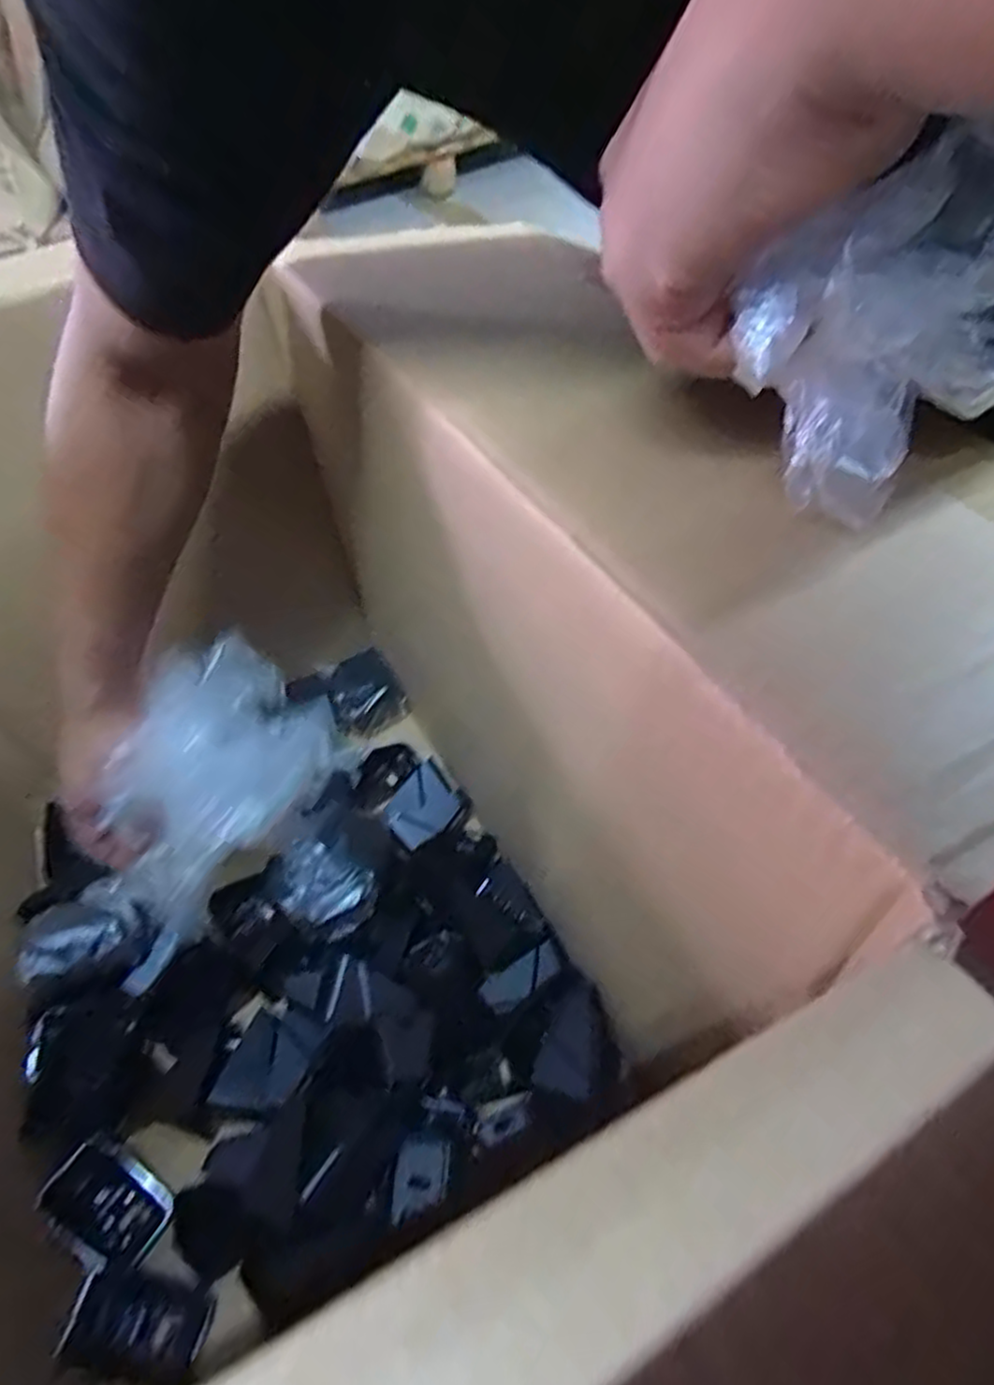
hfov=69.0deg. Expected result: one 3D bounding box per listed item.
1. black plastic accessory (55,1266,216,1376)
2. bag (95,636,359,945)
[{"bbox_3d":[-0.203,0.358,0.409,0.075,0.005,0.041,15,40,1],"label":"black plastic accessory"},{"bbox_3d":[-0.219,0.055,0.540,0.080,0.158,0.188,-22,26,48],"label":"bag"}]

